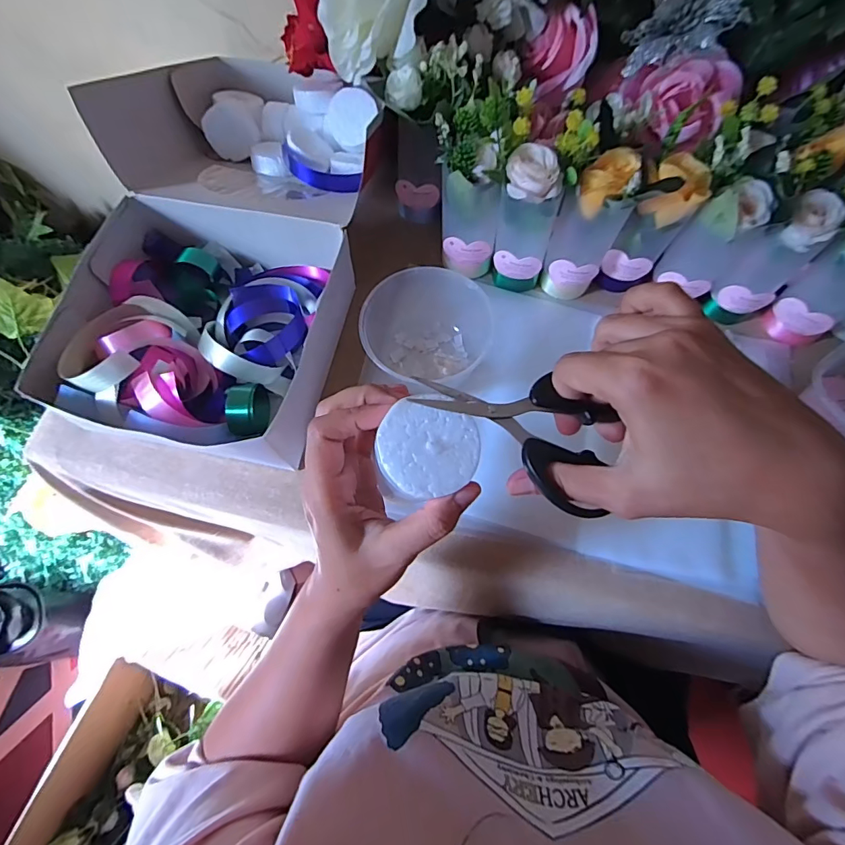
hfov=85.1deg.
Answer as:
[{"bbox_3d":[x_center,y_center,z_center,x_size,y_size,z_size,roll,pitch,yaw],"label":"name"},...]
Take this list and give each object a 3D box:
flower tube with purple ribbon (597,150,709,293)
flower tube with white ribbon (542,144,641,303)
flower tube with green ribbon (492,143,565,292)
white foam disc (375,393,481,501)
[{"bbox_3d":[0.203,-0.168,0.411,0.040,0.120,0.041,-40,76,-16],"label":"flower tube with purple ribbon"},{"bbox_3d":[0.146,-0.170,0.412,0.053,0.125,0.046,30,70,9],"label":"flower tube with white ribbon"},{"bbox_3d":[0.092,-0.174,0.412,0.052,0.132,0.037,1,69,-2],"label":"flower tube with green ribbon"},{"bbox_3d":[0.003,0.011,0.222,0.049,0.010,0.046,1,69,-2],"label":"white foam disc"}]

